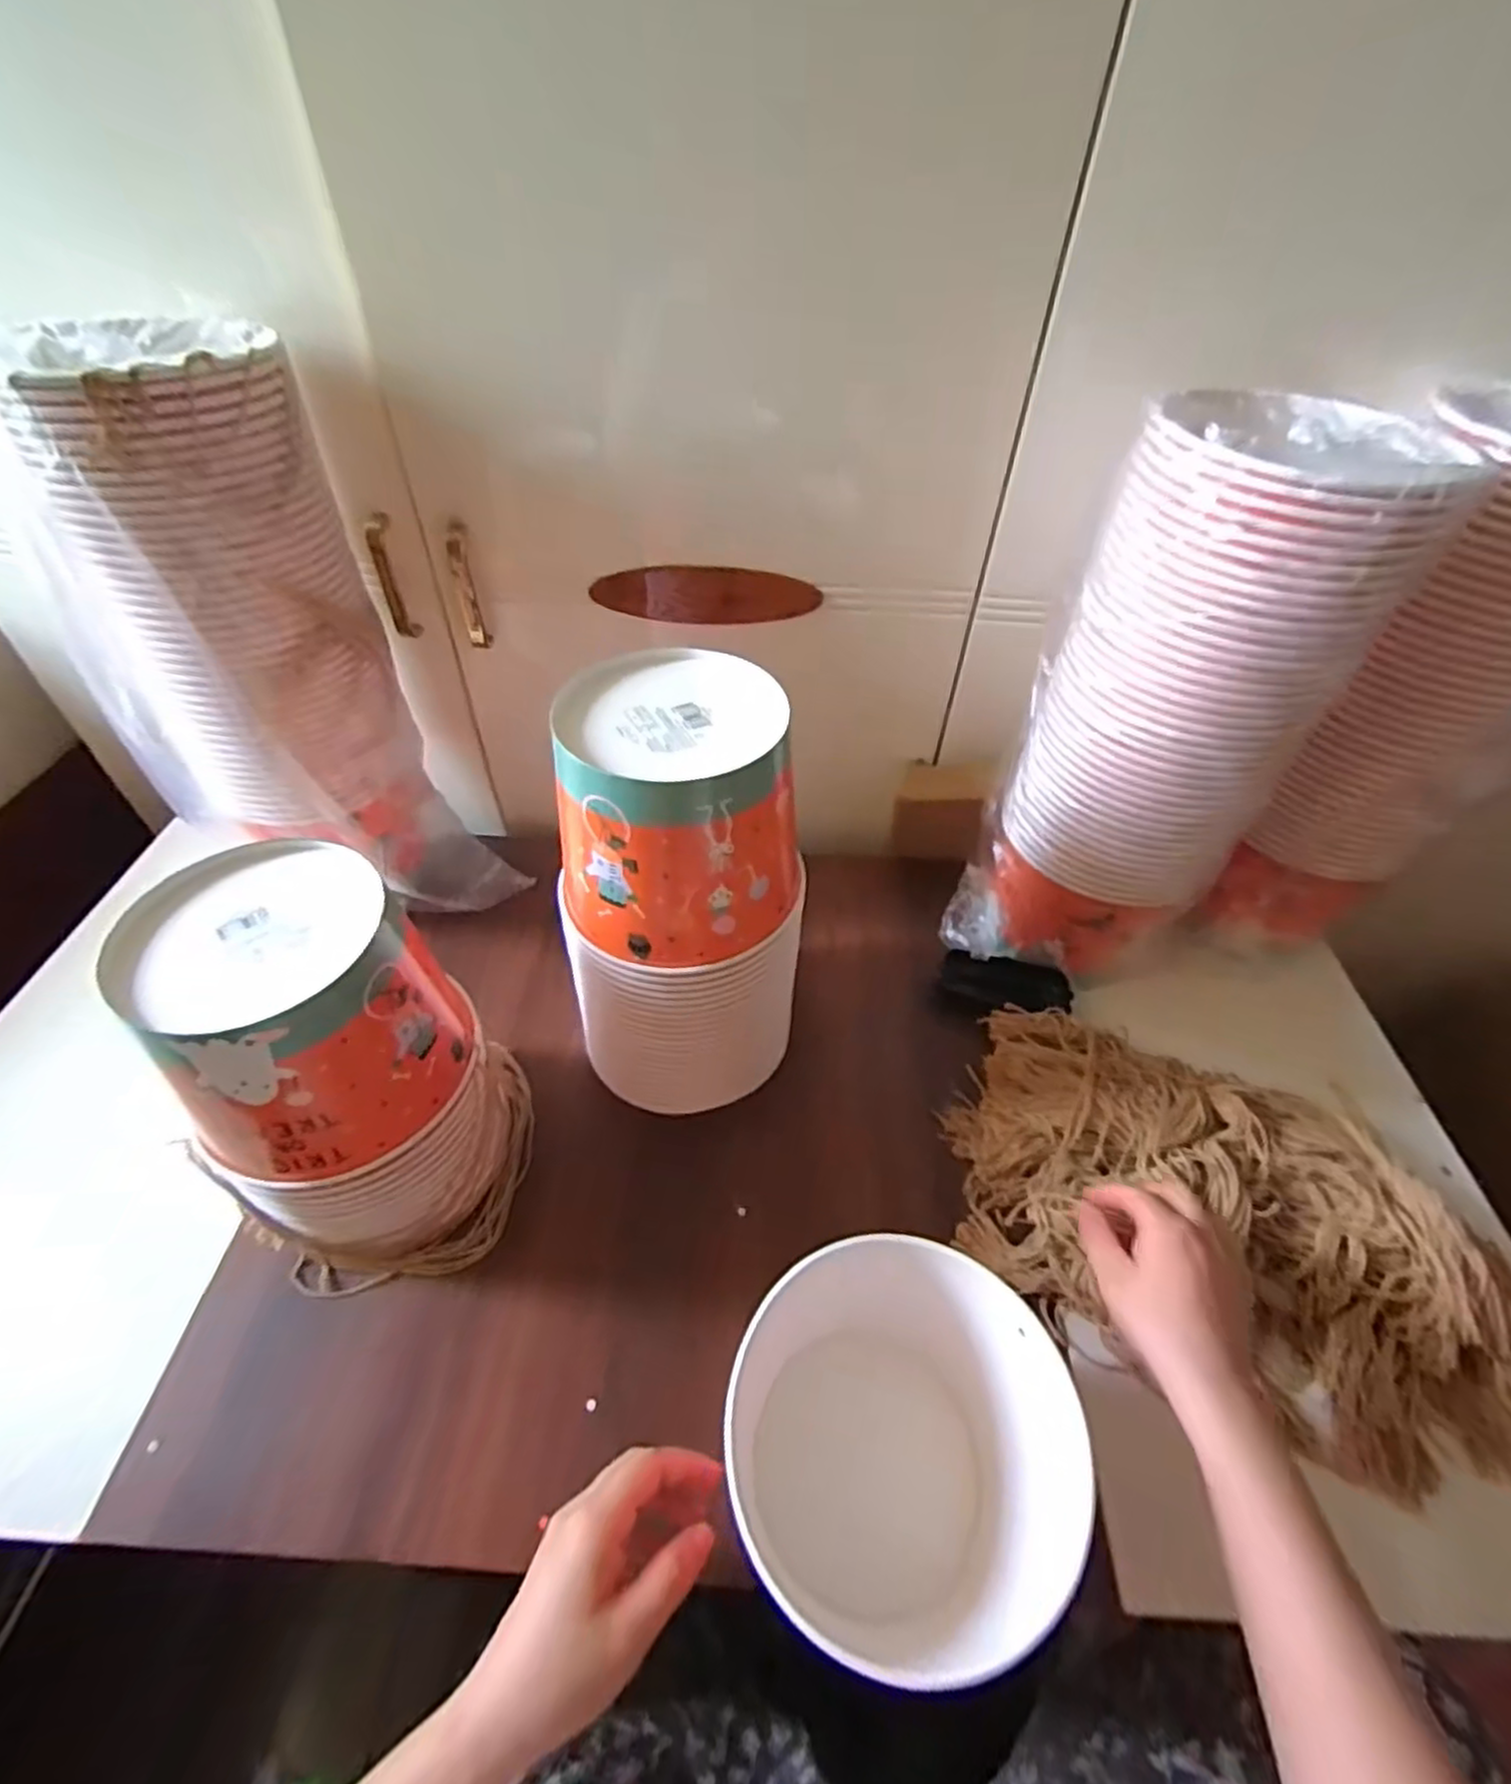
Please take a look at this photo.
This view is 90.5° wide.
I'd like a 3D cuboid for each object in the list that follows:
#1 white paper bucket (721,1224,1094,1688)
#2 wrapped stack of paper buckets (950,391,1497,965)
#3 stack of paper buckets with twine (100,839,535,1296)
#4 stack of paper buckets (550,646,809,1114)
[{"bbox_3d":[0.076,0.272,0.397,0.163,0.130,0.177,14,48,11],"label":"white paper bucket"},{"bbox_3d":[0.285,-0.105,0.552,0.171,0.415,0.145,26,51,21],"label":"wrapped stack of paper buckets"},{"bbox_3d":[-0.243,0.110,0.453,0.152,0.233,0.166,1,47,-1],"label":"stack of paper buckets with twine"},{"bbox_3d":[-0.047,0.013,0.517,0.150,0.306,0.151,0,47,-3],"label":"stack of paper buckets"}]

